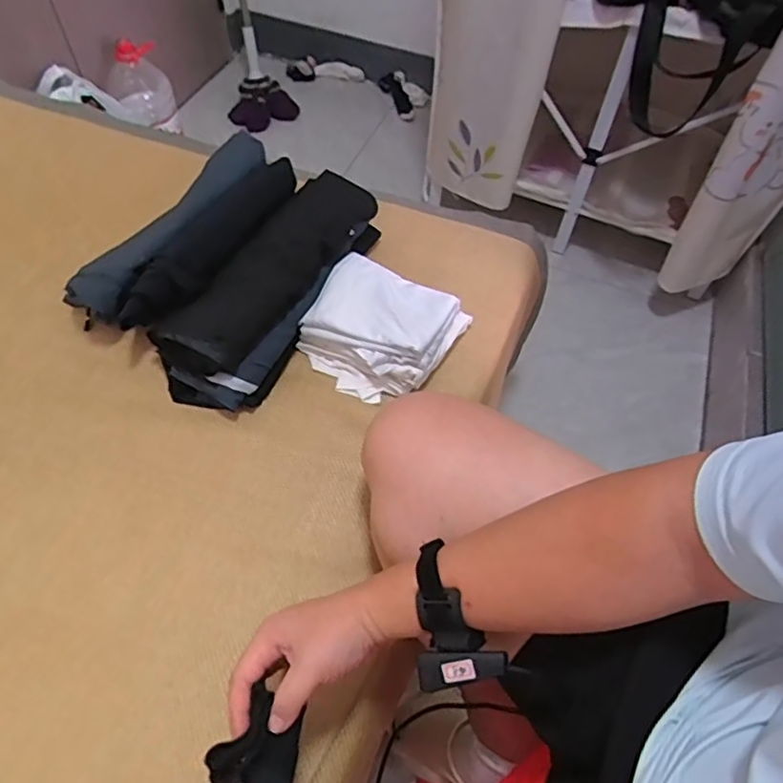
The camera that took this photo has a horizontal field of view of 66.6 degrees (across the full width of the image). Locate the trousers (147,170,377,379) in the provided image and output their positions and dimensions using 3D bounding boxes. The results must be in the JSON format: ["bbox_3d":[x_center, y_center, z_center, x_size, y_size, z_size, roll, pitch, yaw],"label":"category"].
[{"bbox_3d":[-0.149,-0.160,0.774,0.123,0.069,0.340,31,61,17],"label":"trousers"}]

